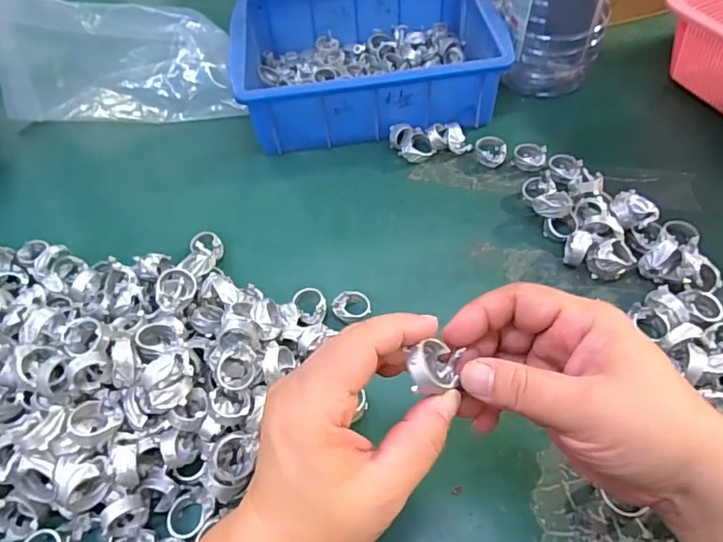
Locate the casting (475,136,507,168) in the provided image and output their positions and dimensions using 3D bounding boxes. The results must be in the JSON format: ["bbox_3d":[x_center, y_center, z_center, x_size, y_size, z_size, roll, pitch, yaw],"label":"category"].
[{"bbox_3d":[0.115,-0.106,0.447,0.027,0.014,0.027,8,56,11],"label":"casting"}]

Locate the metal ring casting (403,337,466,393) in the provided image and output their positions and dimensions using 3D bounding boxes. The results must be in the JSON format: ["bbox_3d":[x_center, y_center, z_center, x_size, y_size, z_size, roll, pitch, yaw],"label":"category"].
[{"bbox_3d":[0.032,0.043,0.226,0.024,0.021,0.024,-2,54,3],"label":"metal ring casting"}]

